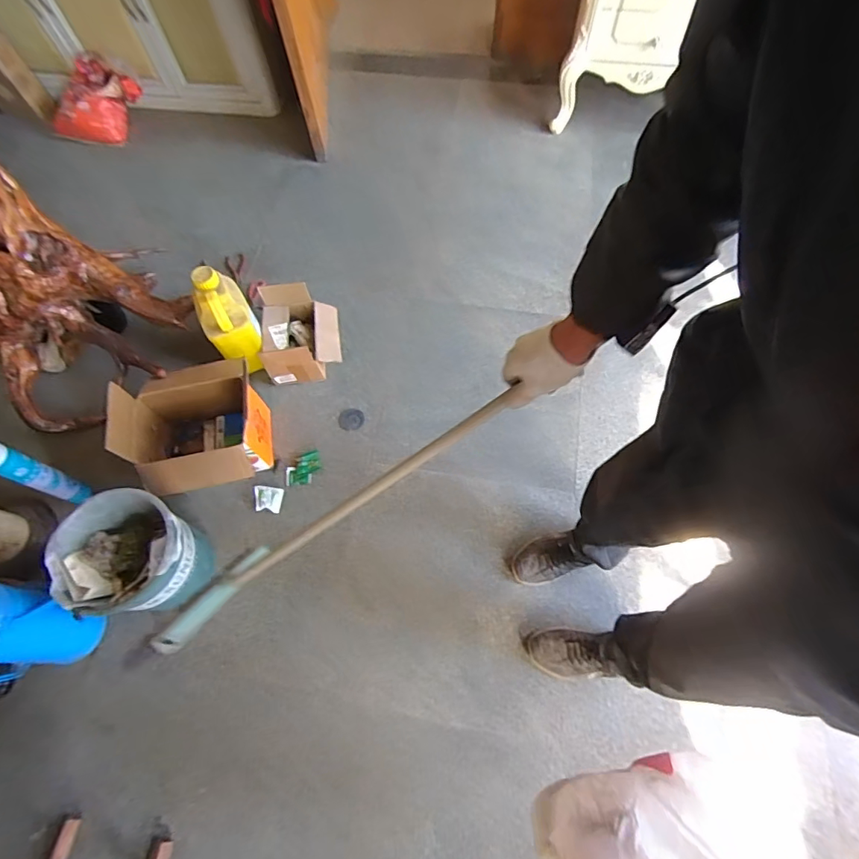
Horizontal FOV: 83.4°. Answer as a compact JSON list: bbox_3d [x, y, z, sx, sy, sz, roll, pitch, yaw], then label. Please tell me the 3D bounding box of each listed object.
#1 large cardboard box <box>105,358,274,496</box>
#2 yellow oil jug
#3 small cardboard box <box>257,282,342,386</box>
[{"bbox_3d":[-0.624,-0.003,1.305,0.335,0.222,0.333,-14,66,-4],"label":"large cardboard box"},{"bbox_3d":[-0.581,-0.308,1.423,0.140,0.271,0.195,-30,68,-11],"label":"yellow oil jug"},{"bbox_3d":[-0.397,-0.296,1.482,0.233,0.165,0.278,-10,66,-2],"label":"small cardboard box"}]

